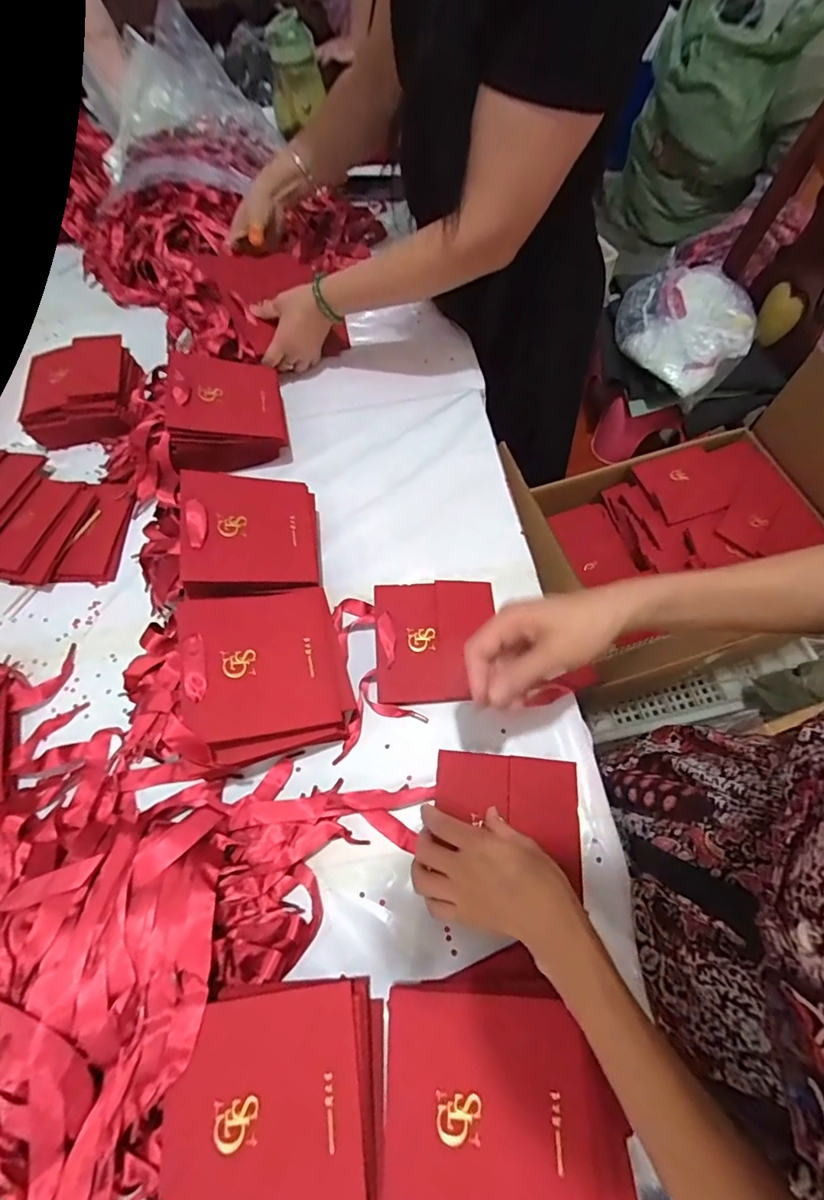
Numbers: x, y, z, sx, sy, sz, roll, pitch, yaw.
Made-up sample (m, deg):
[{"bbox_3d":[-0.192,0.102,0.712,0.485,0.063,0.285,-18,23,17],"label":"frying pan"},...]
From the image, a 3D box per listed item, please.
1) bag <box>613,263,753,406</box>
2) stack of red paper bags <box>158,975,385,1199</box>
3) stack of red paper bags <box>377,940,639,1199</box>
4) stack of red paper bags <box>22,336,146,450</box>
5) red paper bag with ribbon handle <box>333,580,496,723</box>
[{"bbox_3d":[0.557,-0.562,1.029,0.269,0.077,0.279,-34,67,-13],"label":"bag"},{"bbox_3d":[-0.098,0.377,0.376,0.149,0.061,0.146,-2,64,2],"label":"stack of red paper bags"},{"bbox_3d":[0.065,0.361,0.373,0.166,0.066,0.154,-1,64,3],"label":"stack of red paper bags"},{"bbox_3d":[-0.489,-0.317,0.749,0.161,0.064,0.161,-11,64,-2],"label":"stack of red paper bags"},{"bbox_3d":[0.003,0.050,0.562,0.175,0.014,0.153,-2,64,3],"label":"red paper bag with ribbon handle"}]

